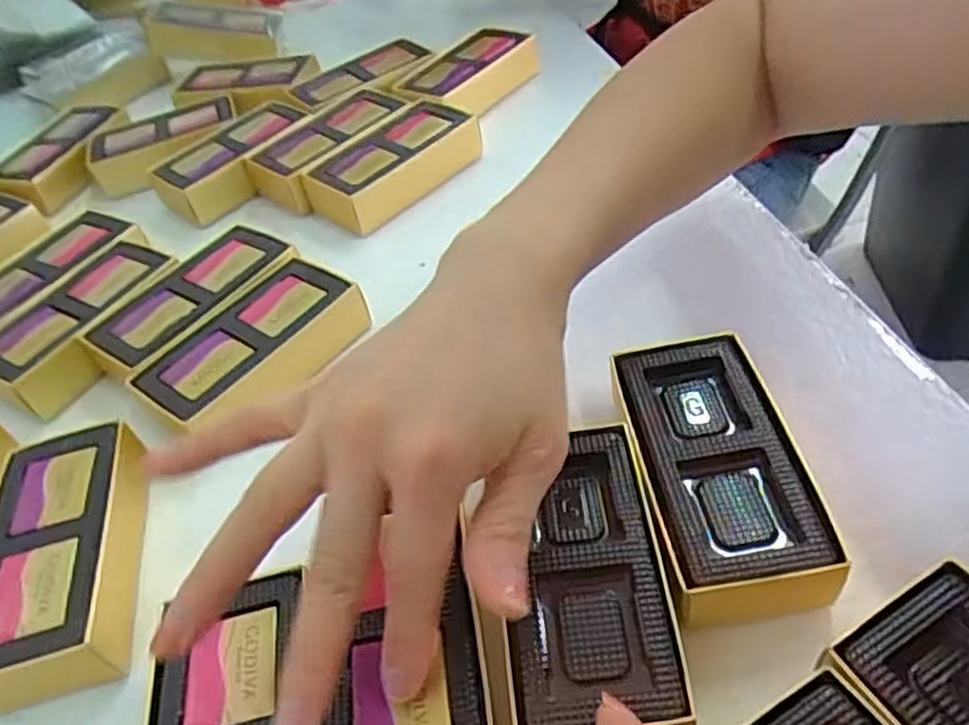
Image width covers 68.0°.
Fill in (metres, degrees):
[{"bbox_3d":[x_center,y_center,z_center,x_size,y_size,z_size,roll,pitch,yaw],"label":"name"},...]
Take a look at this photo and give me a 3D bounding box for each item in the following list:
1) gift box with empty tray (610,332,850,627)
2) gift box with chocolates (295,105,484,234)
[{"bbox_3d":[0.090,0.044,0.284,0.058,0.030,0.124,-10,46,3],"label":"gift box with empty tray"},{"bbox_3d":[-0.062,-0.136,0.495,0.119,0.033,0.062,-38,51,-24],"label":"gift box with chocolates"}]

